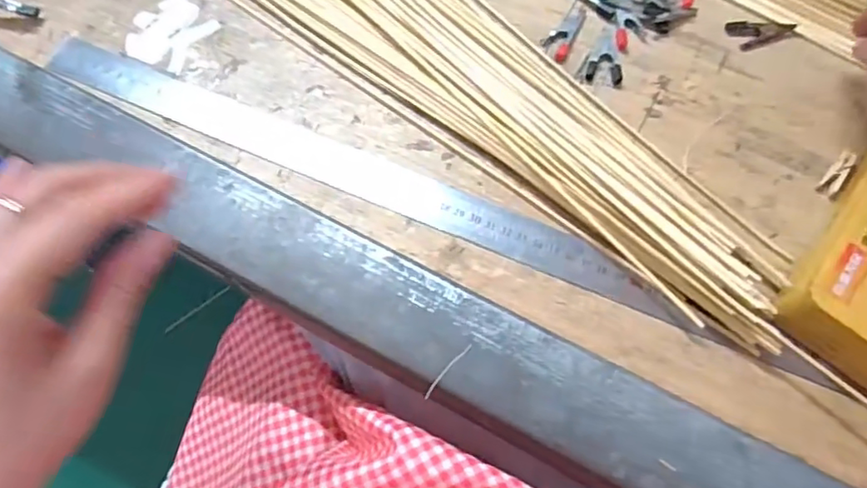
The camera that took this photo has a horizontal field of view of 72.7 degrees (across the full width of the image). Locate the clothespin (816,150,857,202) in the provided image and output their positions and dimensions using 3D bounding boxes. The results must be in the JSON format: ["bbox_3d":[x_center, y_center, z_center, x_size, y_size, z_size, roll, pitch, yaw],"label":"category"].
[{"bbox_3d":[0.247,-0.043,0.359,0.012,0.007,0.033,33,71,12],"label":"clothespin"}]

